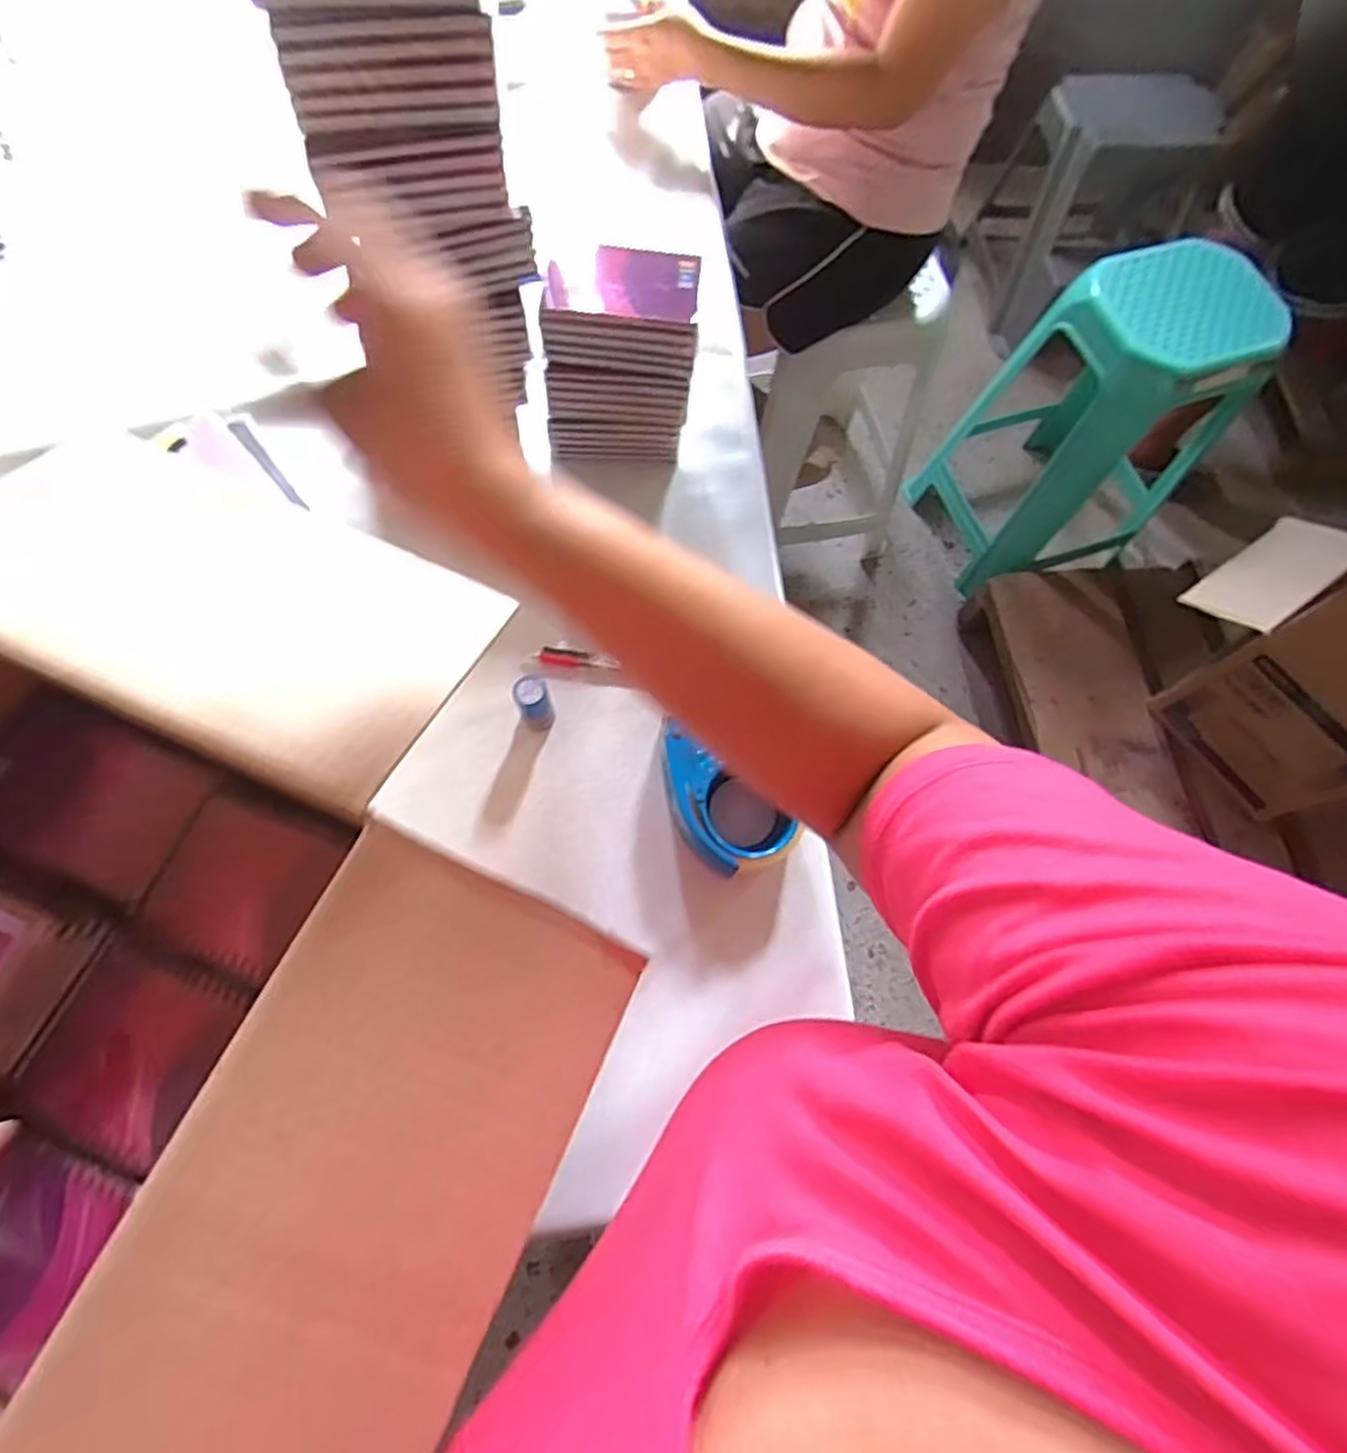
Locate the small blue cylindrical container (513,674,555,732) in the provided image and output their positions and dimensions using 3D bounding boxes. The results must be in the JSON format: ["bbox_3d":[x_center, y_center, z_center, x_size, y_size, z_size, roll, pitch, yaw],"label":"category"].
[{"bbox_3d":[-0.118,-0.019,0.611,0.028,0.064,0.025,-17,72,-9],"label":"small blue cylindrical container"}]

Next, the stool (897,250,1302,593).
[{"bbox_3d":[0.811,-0.563,1.389,0.425,0.566,0.319,-15,71,-8],"label":"stool"}]

